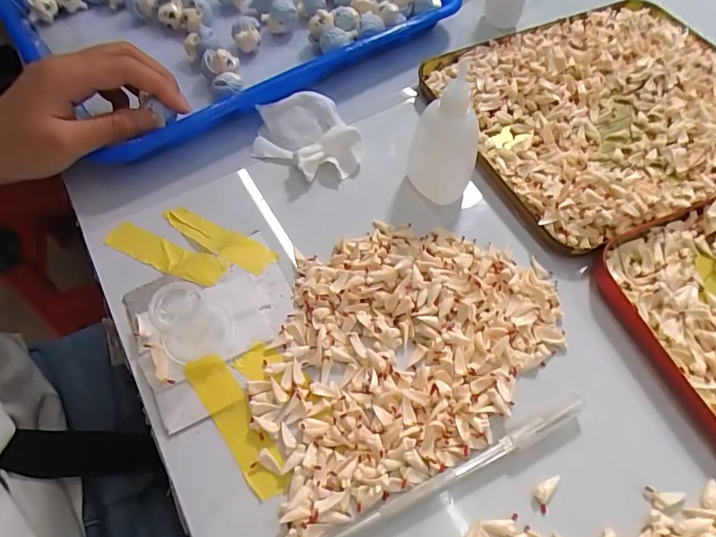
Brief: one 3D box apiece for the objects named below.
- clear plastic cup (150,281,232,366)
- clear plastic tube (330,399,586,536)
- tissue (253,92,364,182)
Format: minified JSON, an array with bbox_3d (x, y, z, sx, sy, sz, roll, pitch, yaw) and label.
[{"bbox_3d":[-0.089,0.029,0.240,0.037,0.040,0.031,-37,66,-18],"label":"clear plastic cup"},{"bbox_3d":[0.050,0.098,0.220,0.143,0.005,0.009,-23,62,-11],"label":"clear plastic tube"},{"bbox_3d":[-0.039,-0.094,0.327,0.067,0.020,0.073,-23,62,-11],"label":"tissue"}]

